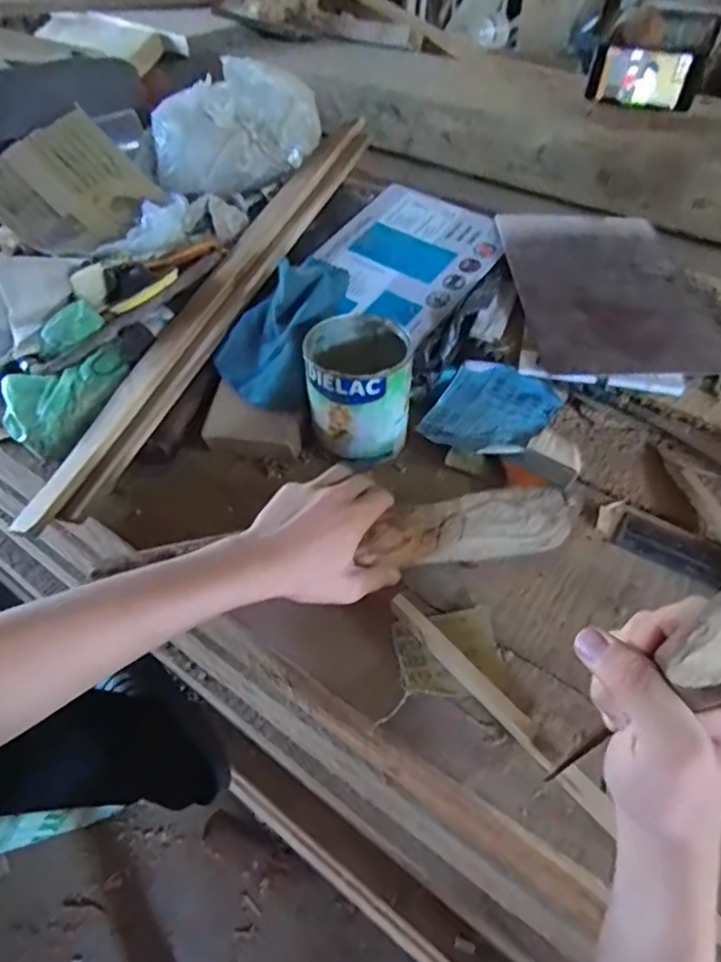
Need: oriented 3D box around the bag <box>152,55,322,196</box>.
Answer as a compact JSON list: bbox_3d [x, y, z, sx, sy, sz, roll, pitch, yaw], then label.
[{"bbox_3d":[-0.171,-0.515,0.861,0.157,0.106,0.225,35,57,29],"label":"bag"}]

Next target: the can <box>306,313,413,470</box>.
[{"bbox_3d":[-0.002,-0.088,0.580,0.092,0.106,0.101,-1,47,1],"label":"can"}]

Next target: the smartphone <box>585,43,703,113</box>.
[{"bbox_3d":[0.434,-0.618,0.911,0.158,0.072,0.013,25,39,22],"label":"smartphone"}]

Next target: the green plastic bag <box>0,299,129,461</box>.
[{"bbox_3d":[-0.315,-0.113,0.633,0.127,0.054,0.175,14,49,15],"label":"green plastic bag"}]

